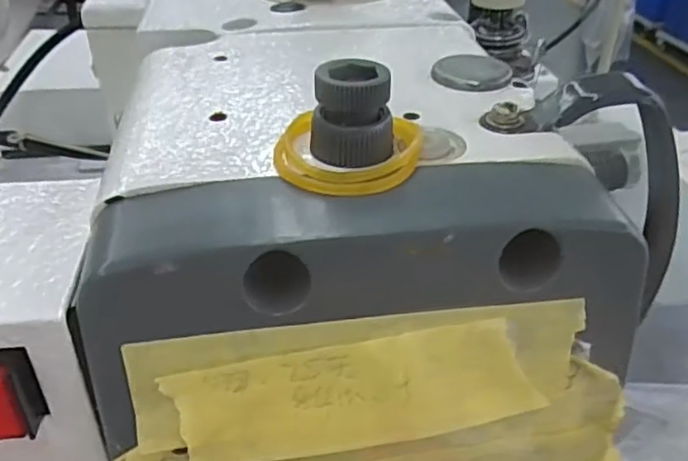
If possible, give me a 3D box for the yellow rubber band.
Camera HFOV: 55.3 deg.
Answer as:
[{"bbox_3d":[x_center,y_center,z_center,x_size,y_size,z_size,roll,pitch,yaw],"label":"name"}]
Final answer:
[{"bbox_3d":[0.002,-0.016,0.137,0.032,0.006,0.025,-3,35,-2],"label":"yellow rubber band"}]

